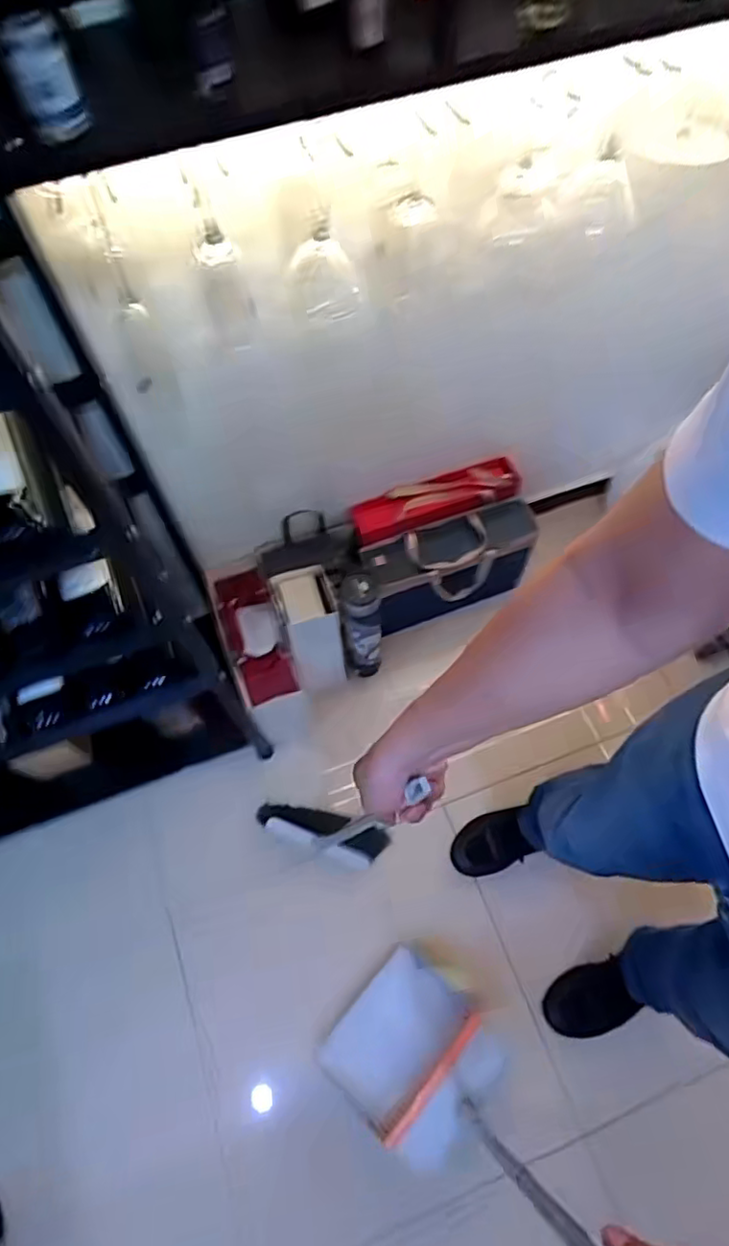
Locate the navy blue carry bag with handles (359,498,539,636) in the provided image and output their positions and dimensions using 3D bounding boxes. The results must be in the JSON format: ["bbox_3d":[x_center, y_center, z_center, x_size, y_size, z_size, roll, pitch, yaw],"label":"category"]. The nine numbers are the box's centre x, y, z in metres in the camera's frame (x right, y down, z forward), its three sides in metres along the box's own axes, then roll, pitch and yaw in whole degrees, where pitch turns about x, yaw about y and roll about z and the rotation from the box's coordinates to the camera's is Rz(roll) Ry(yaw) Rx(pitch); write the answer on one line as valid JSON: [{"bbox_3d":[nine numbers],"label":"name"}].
[{"bbox_3d":[0.191,-0.128,1.418,0.387,0.232,0.134,-18,64,-7],"label":"navy blue carry bag with handles"}]

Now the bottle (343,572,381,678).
[{"bbox_3d":[-0.005,0.013,1.311,0.077,0.352,0.079,-1,63,2],"label":"bottle"}]

